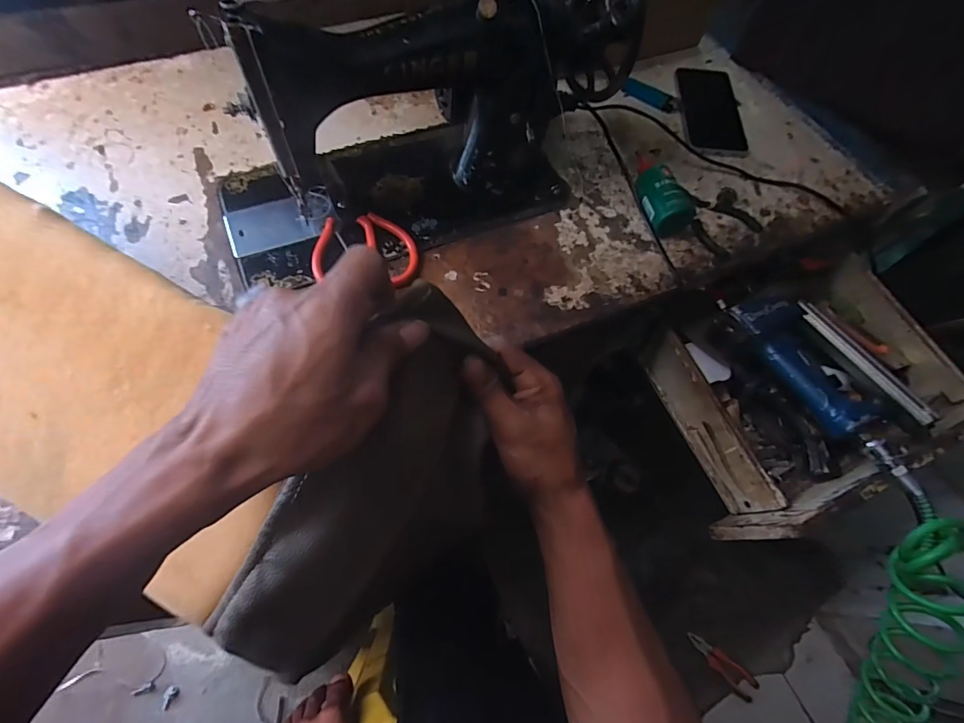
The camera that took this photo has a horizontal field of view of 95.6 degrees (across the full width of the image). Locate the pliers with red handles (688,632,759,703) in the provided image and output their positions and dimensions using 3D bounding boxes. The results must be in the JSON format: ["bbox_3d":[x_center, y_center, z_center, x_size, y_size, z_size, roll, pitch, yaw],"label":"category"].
[{"bbox_3d":[0.525,0.664,0.961,0.156,0.018,0.049,41,68,12],"label":"pliers with red handles"}]

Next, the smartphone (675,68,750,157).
[{"bbox_3d":[0.310,-0.342,0.594,0.082,0.009,0.162,6,64,0],"label":"smartphone"}]

